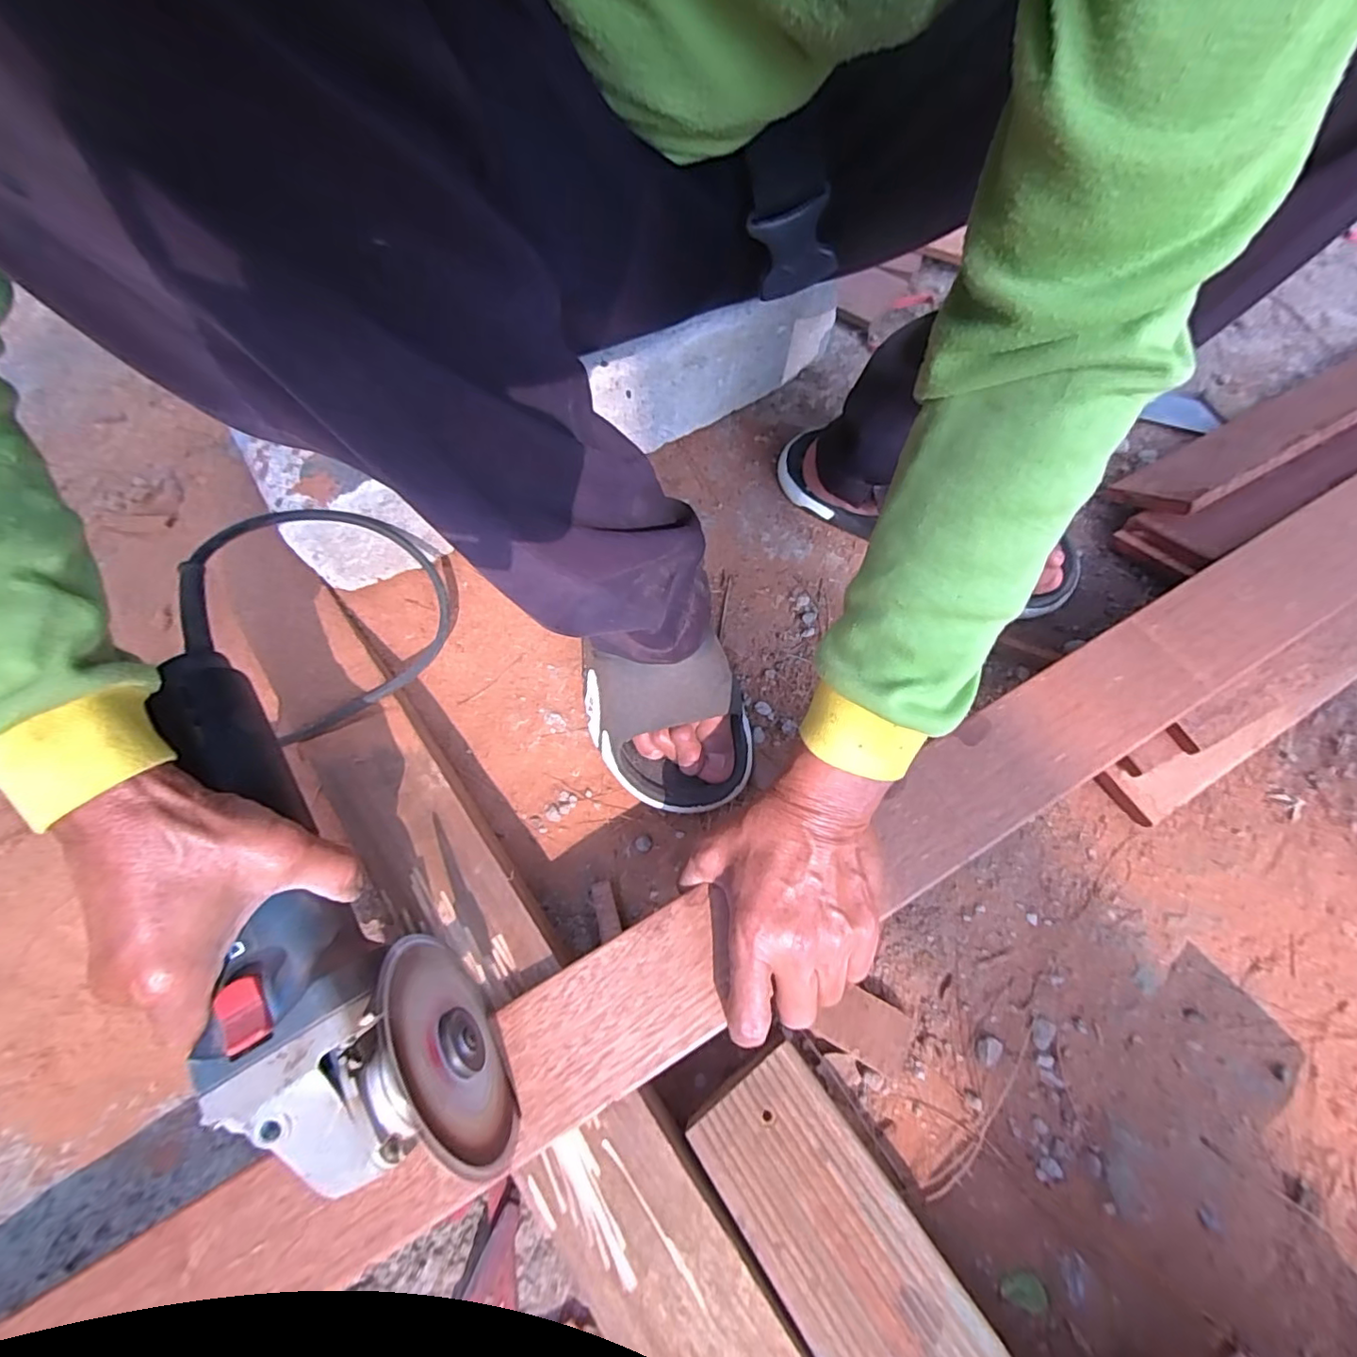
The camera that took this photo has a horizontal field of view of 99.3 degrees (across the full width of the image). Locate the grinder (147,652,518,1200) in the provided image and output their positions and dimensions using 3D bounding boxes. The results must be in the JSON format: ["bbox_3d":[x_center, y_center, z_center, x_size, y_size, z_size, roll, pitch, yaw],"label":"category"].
[{"bbox_3d":[-0.182,0.113,0.280,0.087,0.077,0.276,-34,79,-12],"label":"grinder"}]

